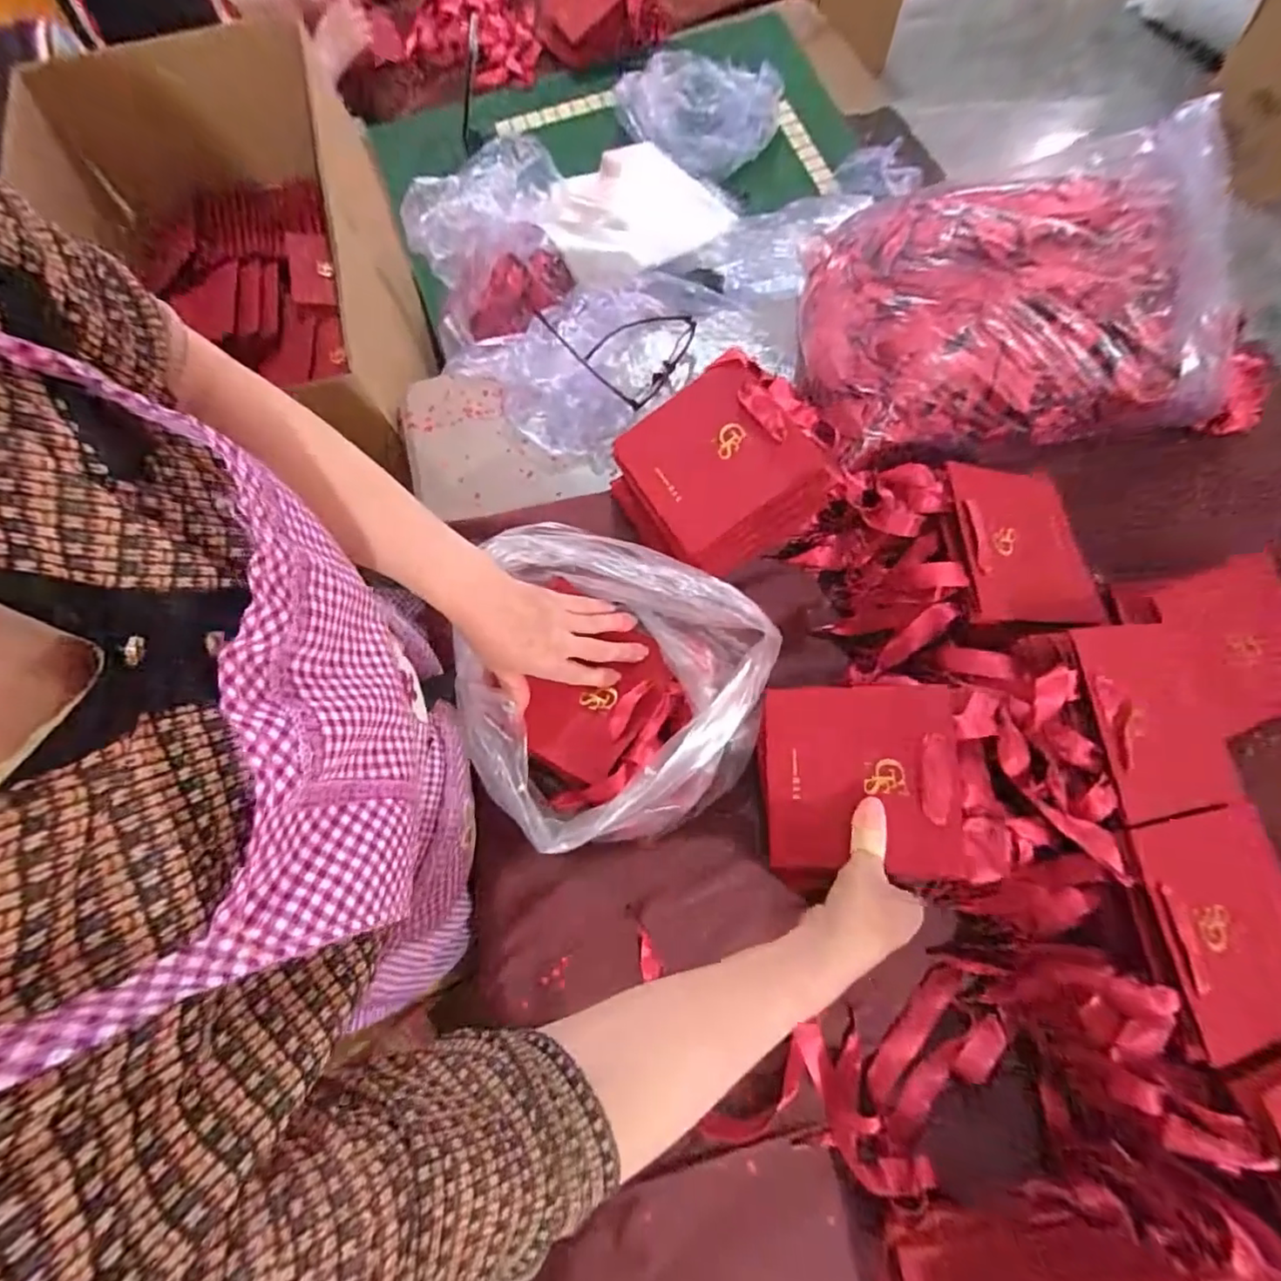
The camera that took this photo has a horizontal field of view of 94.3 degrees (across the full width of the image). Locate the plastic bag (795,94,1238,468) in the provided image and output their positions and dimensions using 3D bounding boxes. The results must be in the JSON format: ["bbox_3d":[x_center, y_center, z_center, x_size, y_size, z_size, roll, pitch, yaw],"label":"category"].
[{"bbox_3d":[0.339,-0.319,0.547,0.343,0.159,0.247,-2,72,1],"label":"plastic bag"}]

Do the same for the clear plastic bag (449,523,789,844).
[{"bbox_3d":[-0.036,0.048,0.475,0.252,0.130,0.214,26,75,9],"label":"clear plastic bag"}]

